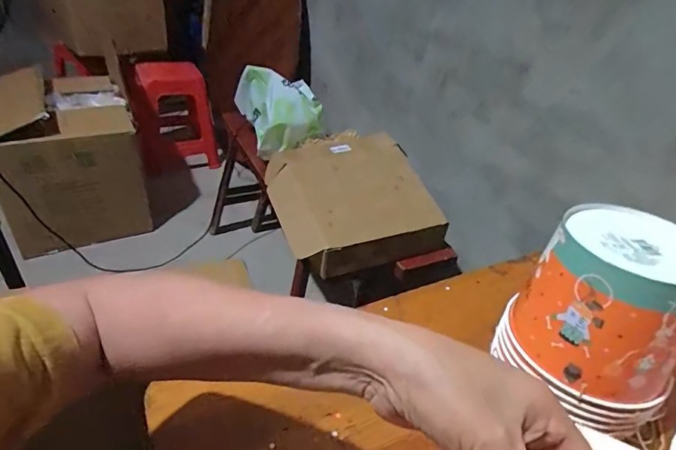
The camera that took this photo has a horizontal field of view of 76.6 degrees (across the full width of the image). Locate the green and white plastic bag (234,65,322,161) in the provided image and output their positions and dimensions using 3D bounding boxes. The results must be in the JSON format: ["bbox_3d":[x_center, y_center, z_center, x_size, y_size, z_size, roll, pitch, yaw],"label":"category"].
[{"bbox_3d":[-0.195,-0.386,1.406,0.257,0.203,0.342,-3,35,-15],"label":"green and white plastic bag"}]

